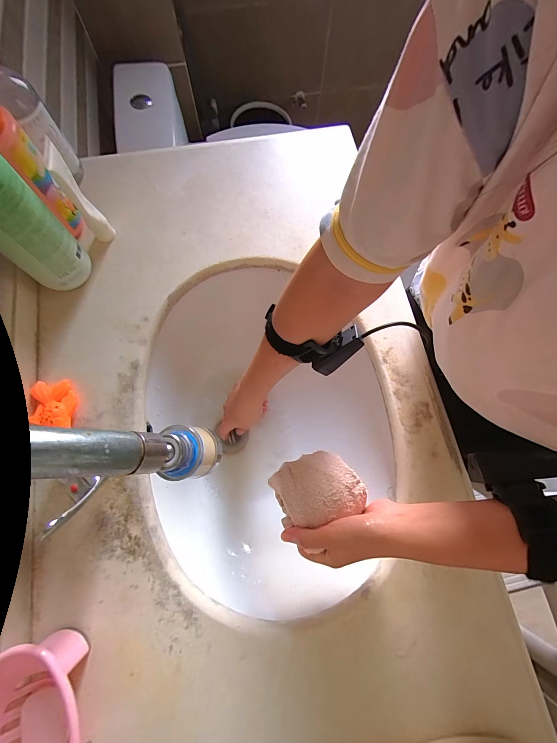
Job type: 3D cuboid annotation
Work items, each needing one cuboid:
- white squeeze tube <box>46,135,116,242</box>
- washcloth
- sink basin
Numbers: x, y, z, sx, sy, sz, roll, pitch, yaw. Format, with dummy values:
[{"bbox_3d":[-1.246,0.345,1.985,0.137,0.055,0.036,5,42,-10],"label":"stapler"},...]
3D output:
[{"bbox_3d":[-0.263,-0.228,0.401,0.025,0.130,0.041,7,74,0],"label":"white squeeze tube"},{"bbox_3d":[0.044,0.130,0.344,0.097,0.043,0.067,-12,75,-5],"label":"washcloth"},{"bbox_3d":[-0.001,0.083,0.489,0.323,0.136,0.475,-8,75,-4],"label":"sink basin"}]

